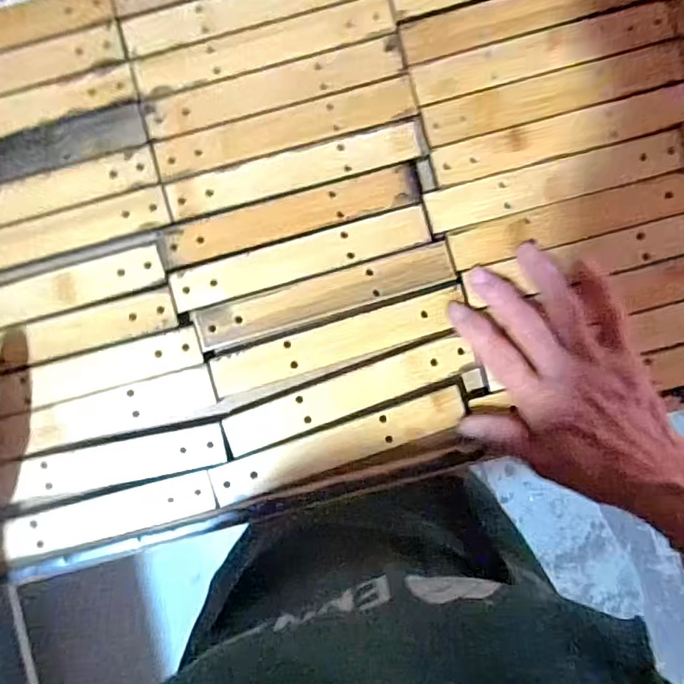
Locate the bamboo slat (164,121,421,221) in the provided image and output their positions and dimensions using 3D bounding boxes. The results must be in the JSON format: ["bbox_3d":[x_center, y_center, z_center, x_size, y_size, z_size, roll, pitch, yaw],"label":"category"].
[{"bbox_3d":[-0.032,-0.116,0.378,0.171,0.004,0.026,-15,90,0],"label":"bamboo slat"}]

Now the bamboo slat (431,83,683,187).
[{"bbox_3d":[0.149,-0.139,0.375,0.174,0.004,0.026,-15,90,0],"label":"bamboo slat"}]

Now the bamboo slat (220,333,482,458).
[{"bbox_3d":[0.004,0.036,0.387,0.176,0.004,0.027,-20,90,0],"label":"bamboo slat"}]

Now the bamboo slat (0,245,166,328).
[{"bbox_3d":[-0.206,-0.030,0.378,0.173,0.004,0.026,-14,90,0],"label":"bamboo slat"}]

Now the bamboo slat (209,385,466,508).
[{"bbox_3d":[-0.002,0.073,0.385,0.178,0.007,0.031,-19,90,0],"label":"bamboo slat"}]

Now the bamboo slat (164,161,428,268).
[{"bbox_3d":[-0.035,-0.086,0.387,0.179,0.004,0.027,-15,90,0],"label":"bamboo slat"}]

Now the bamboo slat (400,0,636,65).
[{"bbox_3d":[0.129,-0.224,0.378,0.178,0.007,0.028,-16,90,0],"label":"bamboo slat"}]

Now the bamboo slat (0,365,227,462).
[{"bbox_3d":[-0.169,0.051,0.381,0.166,0.006,0.033,-14,90,0],"label":"bamboo slat"}]

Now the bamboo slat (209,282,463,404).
[{"bbox_3d":[-0.003,0.001,0.388,0.176,0.005,0.028,-17,90,0],"label":"bamboo slat"}]

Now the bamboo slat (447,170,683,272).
[{"bbox_3d":[0.165,-0.085,0.385,0.182,0.004,0.028,-15,90,1],"label":"bamboo slat"}]

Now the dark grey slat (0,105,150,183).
[{"bbox_3d":[-0.217,-0.126,0.380,0.172,0.004,0.029,-16,90,0],"label":"dark grey slat"}]

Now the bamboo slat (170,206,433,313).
[{"bbox_3d":[-0.028,-0.057,0.387,0.179,0.004,0.027,-15,90,0],"label":"bamboo slat"}]

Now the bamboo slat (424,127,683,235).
[{"bbox_3d":[0.144,-0.109,0.378,0.175,0.004,0.028,-15,90,0],"label":"bamboo slat"}]

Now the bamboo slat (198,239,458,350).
[{"bbox_3d":[-0.012,-0.031,0.388,0.179,0.004,0.028,-16,90,0],"label":"bamboo slat"}]

